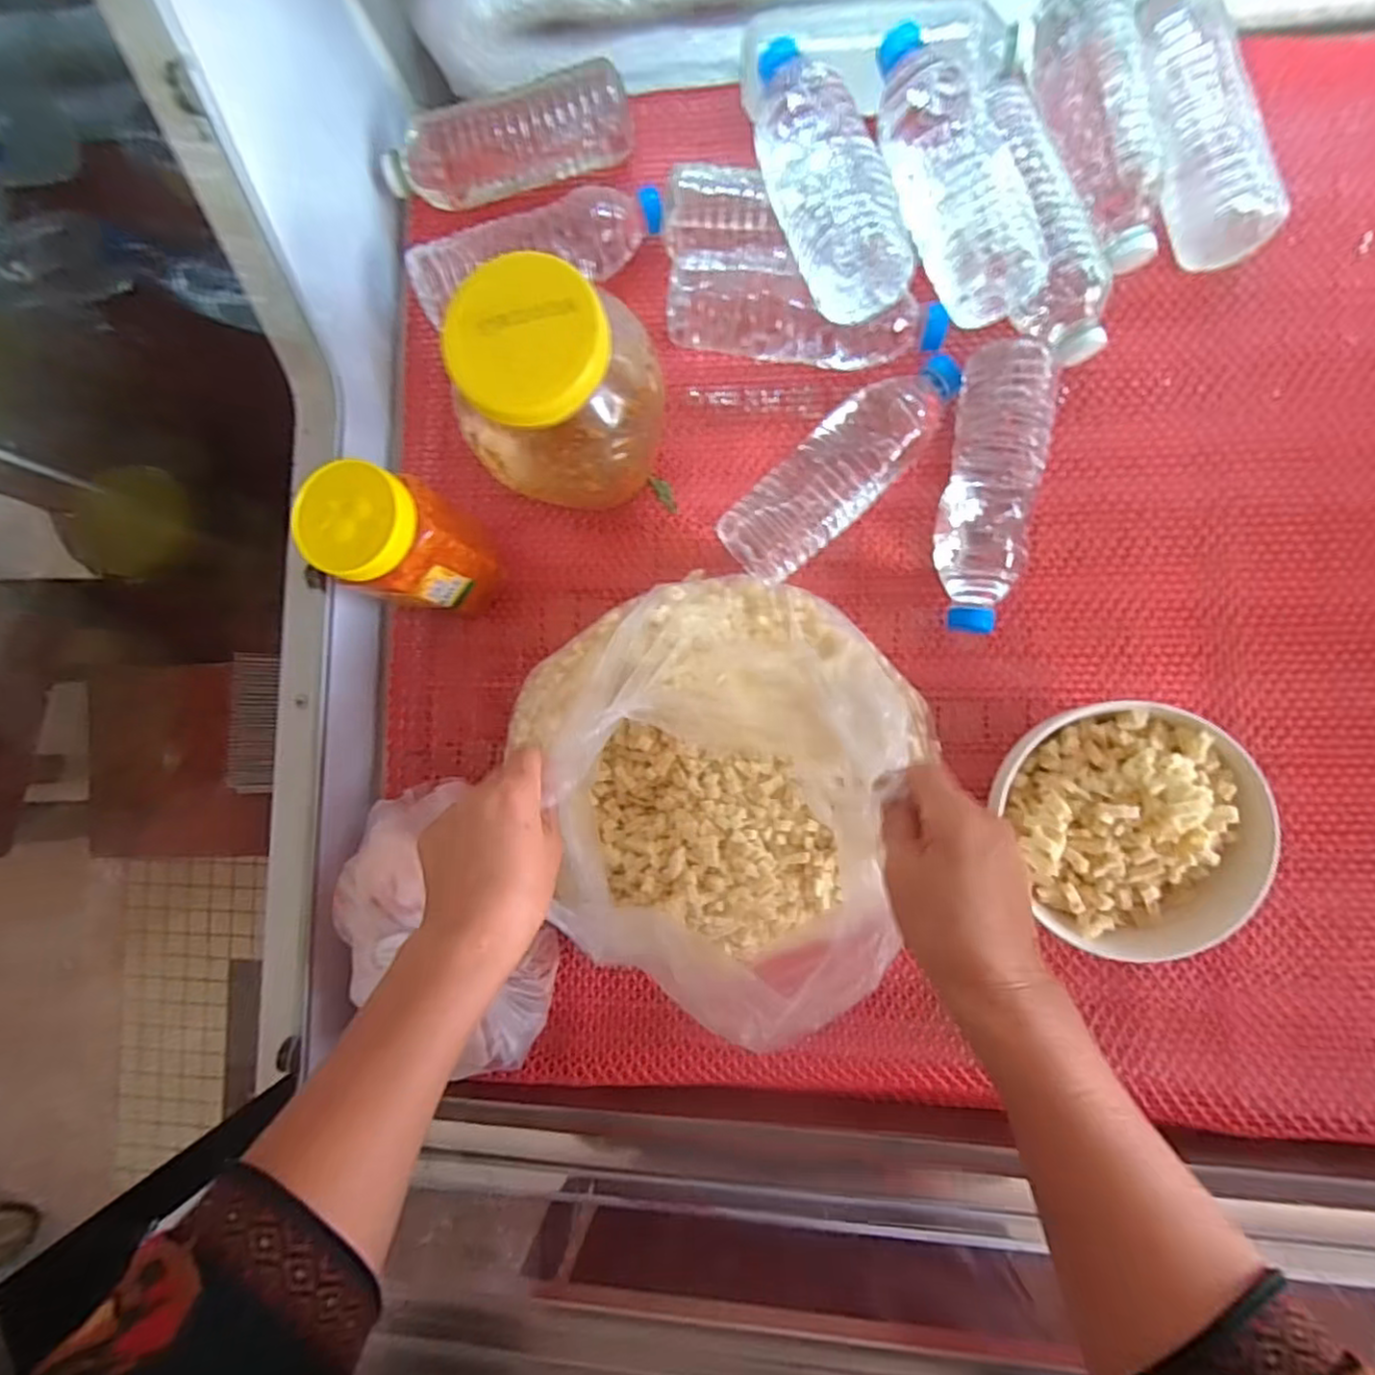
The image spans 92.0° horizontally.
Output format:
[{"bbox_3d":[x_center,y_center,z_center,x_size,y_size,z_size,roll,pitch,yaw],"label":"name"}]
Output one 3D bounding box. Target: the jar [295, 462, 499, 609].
[{"bbox_3d":[-0.196,-0.100,0.459,0.083,0.108,0.076,0,86,7],"label":"jar"}]

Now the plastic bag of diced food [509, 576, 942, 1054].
[{"bbox_3d":[0.026,0.050,0.439,0.281,0.114,0.251,44,92,8],"label":"plastic bag of diced food"}]

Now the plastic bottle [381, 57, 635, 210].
[{"bbox_3d":[-0.145,-0.439,0.534,0.195,0.057,0.052,-7,85,7],"label":"plastic bottle"}]

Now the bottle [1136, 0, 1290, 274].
[{"bbox_3d":[0.357,-0.400,0.478,0.061,0.059,0.200,-18,84,6],"label":"bottle"}]

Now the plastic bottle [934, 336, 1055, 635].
[{"bbox_3d":[0.219,-0.140,0.481,0.067,0.055,0.200,10,88,8],"label":"plastic bottle"}]

